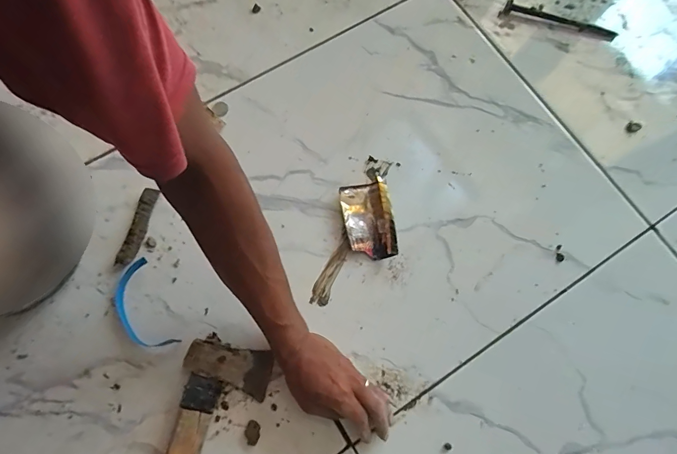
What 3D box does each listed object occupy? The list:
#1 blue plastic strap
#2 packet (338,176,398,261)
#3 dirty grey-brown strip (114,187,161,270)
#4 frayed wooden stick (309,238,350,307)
[{"bbox_3d":[-0.249,0.102,0.461,0.056,0.008,0.115,-25,78,-8],"label":"blue plastic strap"},{"bbox_3d":[0.041,-0.009,0.494,0.062,0.023,0.104,-12,76,-5],"label":"packet"},{"bbox_3d":[-0.266,0.001,0.489,0.024,0.013,0.108,15,76,2],"label":"dirty grey-brown strip"},{"bbox_3d":[-0.011,0.060,0.488,0.023,0.005,0.092,23,76,4],"label":"frayed wooden stick"}]

